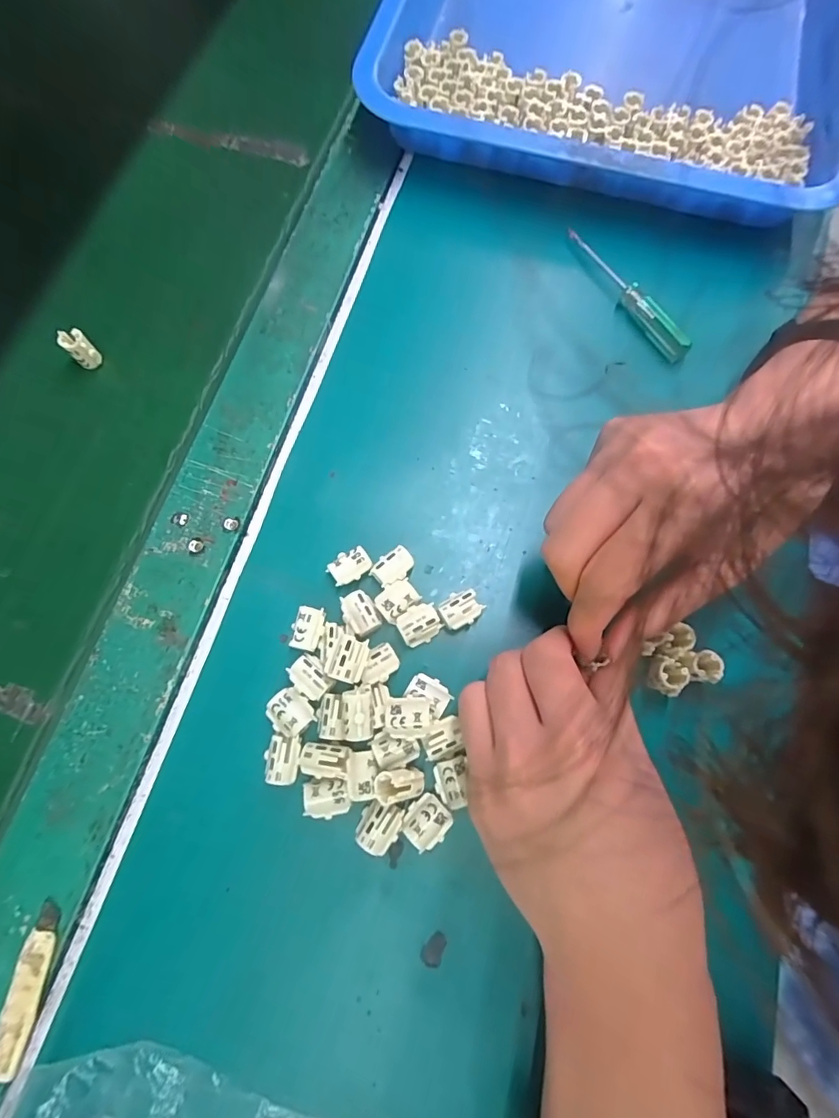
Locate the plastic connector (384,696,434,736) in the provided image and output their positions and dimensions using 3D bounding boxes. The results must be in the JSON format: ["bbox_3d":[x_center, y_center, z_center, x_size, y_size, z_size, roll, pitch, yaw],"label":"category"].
[{"bbox_3d":[-0.005,0.076,0.238,0.022,0.013,0.018,-1,74,0],"label":"plastic connector"}]

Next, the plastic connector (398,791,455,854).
[{"bbox_3d":[0.004,0.124,0.234,0.020,0.013,0.020,40,78,11],"label":"plastic connector"}]

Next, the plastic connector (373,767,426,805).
[{"bbox_3d":[-0.009,0.105,0.229,0.023,0.013,0.014,-5,74,-1],"label":"plastic connector"}]

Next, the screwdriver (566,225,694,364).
[{"bbox_3d":[0.135,-0.176,0.323,0.012,0.009,0.115,-28,75,-7],"label":"screwdriver"}]

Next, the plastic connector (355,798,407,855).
[{"bbox_3d":[-0.019,0.125,0.231,0.019,0.018,0.022,19,75,6],"label":"plastic connector"}]

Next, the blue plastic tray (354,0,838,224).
[{"bbox_3d":[0.169,-0.443,0.391,0.344,0.059,0.421,13,74,4],"label":"blue plastic tray"}]

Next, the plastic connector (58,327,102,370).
[{"bbox_3d":[-0.209,-0.130,0.306,0.015,0.022,0.012,-41,77,-10],"label":"plastic connector"}]

